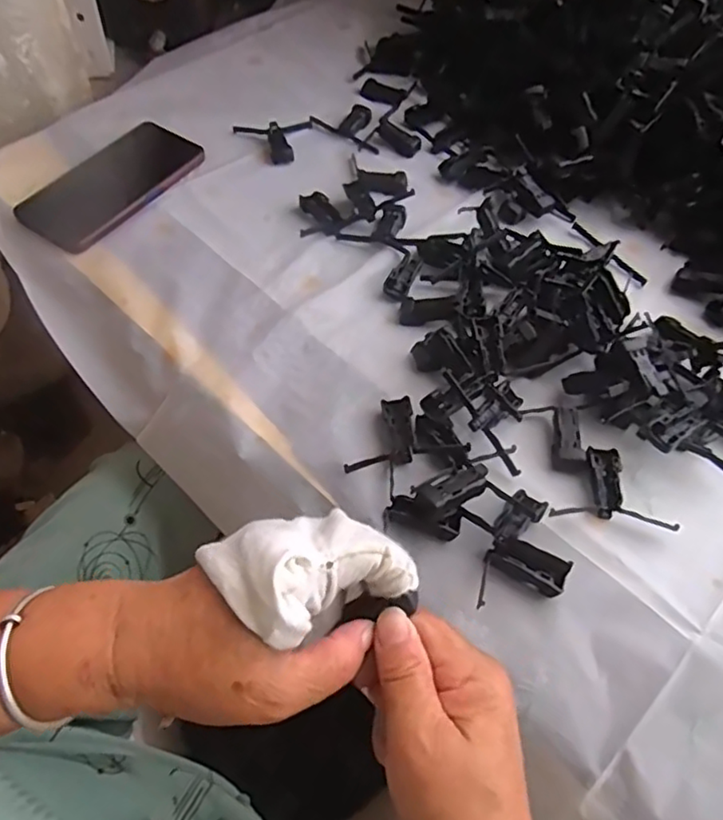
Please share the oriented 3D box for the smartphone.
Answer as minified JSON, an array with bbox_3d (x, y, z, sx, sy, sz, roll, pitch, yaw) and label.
[{"bbox_3d":[-0.222,-0.206,0.557,0.084,0.008,0.168,33,61,16],"label":"smartphone"}]

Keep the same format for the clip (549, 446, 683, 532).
[{"bbox_3d":[0.165,0.052,0.417,0.078,0.014,0.054,7,57,0],"label":"clip"}]

